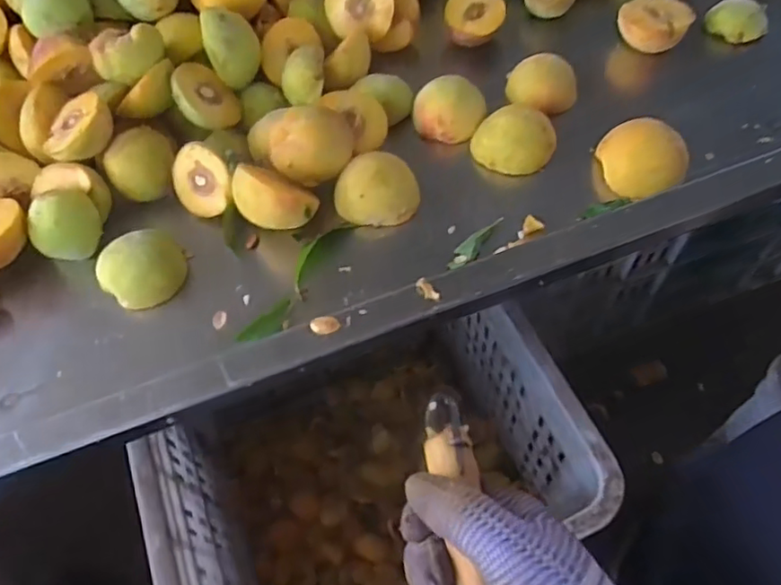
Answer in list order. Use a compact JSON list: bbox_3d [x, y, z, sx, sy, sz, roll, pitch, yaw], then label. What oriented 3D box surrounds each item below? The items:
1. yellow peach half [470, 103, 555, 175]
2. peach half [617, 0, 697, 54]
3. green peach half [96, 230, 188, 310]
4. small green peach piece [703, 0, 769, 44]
[{"bbox_3d":[0.103,-0.128,0.517,0.063,0.046,0.064,-1,58,2],"label":"yellow peach half"},{"bbox_3d":[0.237,-0.243,0.565,0.060,0.023,0.052,28,64,19],"label":"peach half"},{"bbox_3d":[-0.184,-0.020,0.466,0.062,0.034,0.050,-34,62,-16],"label":"green peach half"},{"bbox_3d":[0.313,-0.248,0.569,0.054,0.037,0.028,37,67,23],"label":"small green peach piece"}]

